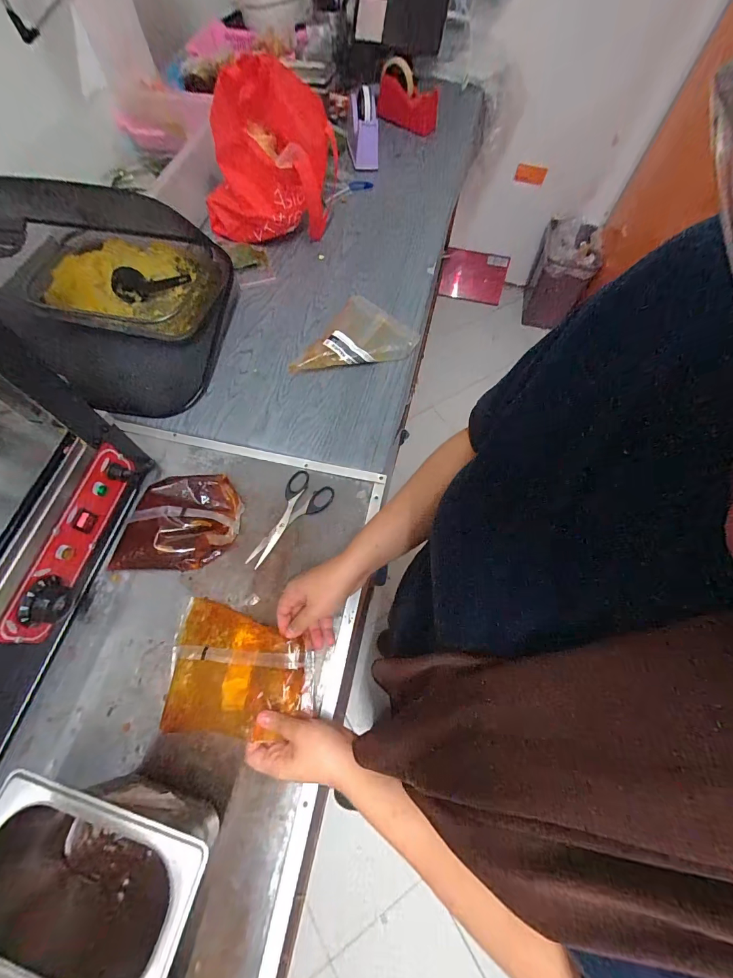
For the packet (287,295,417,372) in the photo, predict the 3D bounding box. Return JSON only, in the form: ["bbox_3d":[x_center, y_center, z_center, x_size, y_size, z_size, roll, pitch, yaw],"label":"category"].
[{"bbox_3d":[-0.031,-0.269,0.664,0.217,0.045,0.118,-16,68,-9],"label":"packet"}]

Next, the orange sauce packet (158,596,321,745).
[{"bbox_3d":[-0.148,0.205,0.442,0.176,0.030,0.138,-3,60,13],"label":"orange sauce packet"}]

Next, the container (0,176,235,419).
[{"bbox_3d":[-0.438,-0.328,0.613,0.362,0.151,0.320,-2,66,-1],"label":"container"}]

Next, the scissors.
[{"bbox_3d":[-0.114,0.044,0.538,0.069,0.005,0.150,32,69,11],"label":"scissors"}]

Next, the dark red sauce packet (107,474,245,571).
[{"bbox_3d":[-0.255,0.044,0.516,0.152,0.043,0.125,0,66,-2],"label":"dark red sauce packet"}]

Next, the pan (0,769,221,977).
[{"bbox_3d":[-0.225,0.325,0.338,0.184,0.153,0.108,14,66,6],"label":"pan"}]

